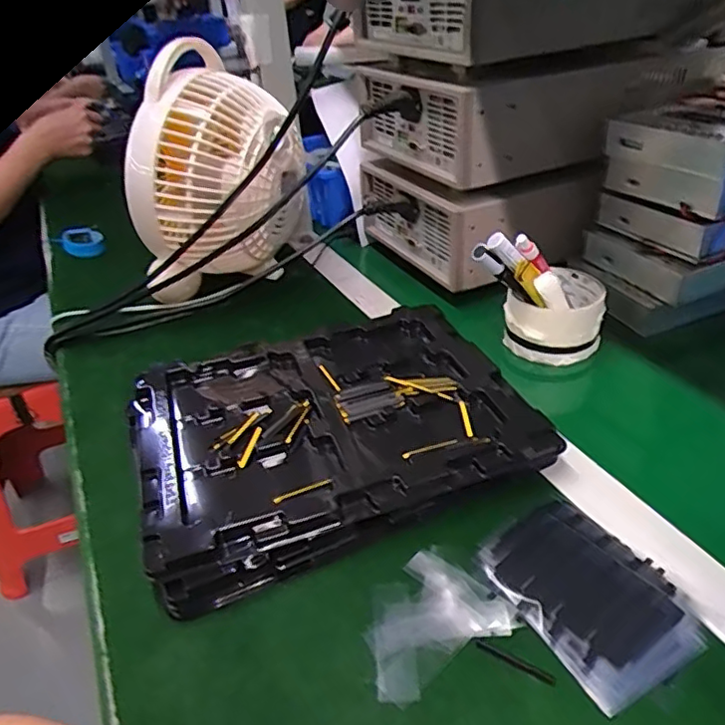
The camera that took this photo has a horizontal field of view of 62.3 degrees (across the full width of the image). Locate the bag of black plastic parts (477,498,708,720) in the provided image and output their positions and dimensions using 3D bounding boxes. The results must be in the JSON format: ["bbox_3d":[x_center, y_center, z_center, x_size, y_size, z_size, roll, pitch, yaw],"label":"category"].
[{"bbox_3d":[0.126,0.127,0.339,0.082,0.011,0.111,-24,38,-25],"label":"bag of black plastic parts"}]

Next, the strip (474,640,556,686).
[{"bbox_3d":[0.079,0.155,0.312,0.042,0.004,0.005,14,39,27],"label":"strip"}]

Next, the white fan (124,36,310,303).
[{"bbox_3d":[-0.142,-0.195,0.593,0.175,0.195,0.159,-14,35,-12],"label":"white fan"}]

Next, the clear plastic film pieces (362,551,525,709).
[{"bbox_3d":[0.035,0.142,0.335,0.083,0.005,0.063,-23,37,-23],"label":"clear plastic film pieces"}]

